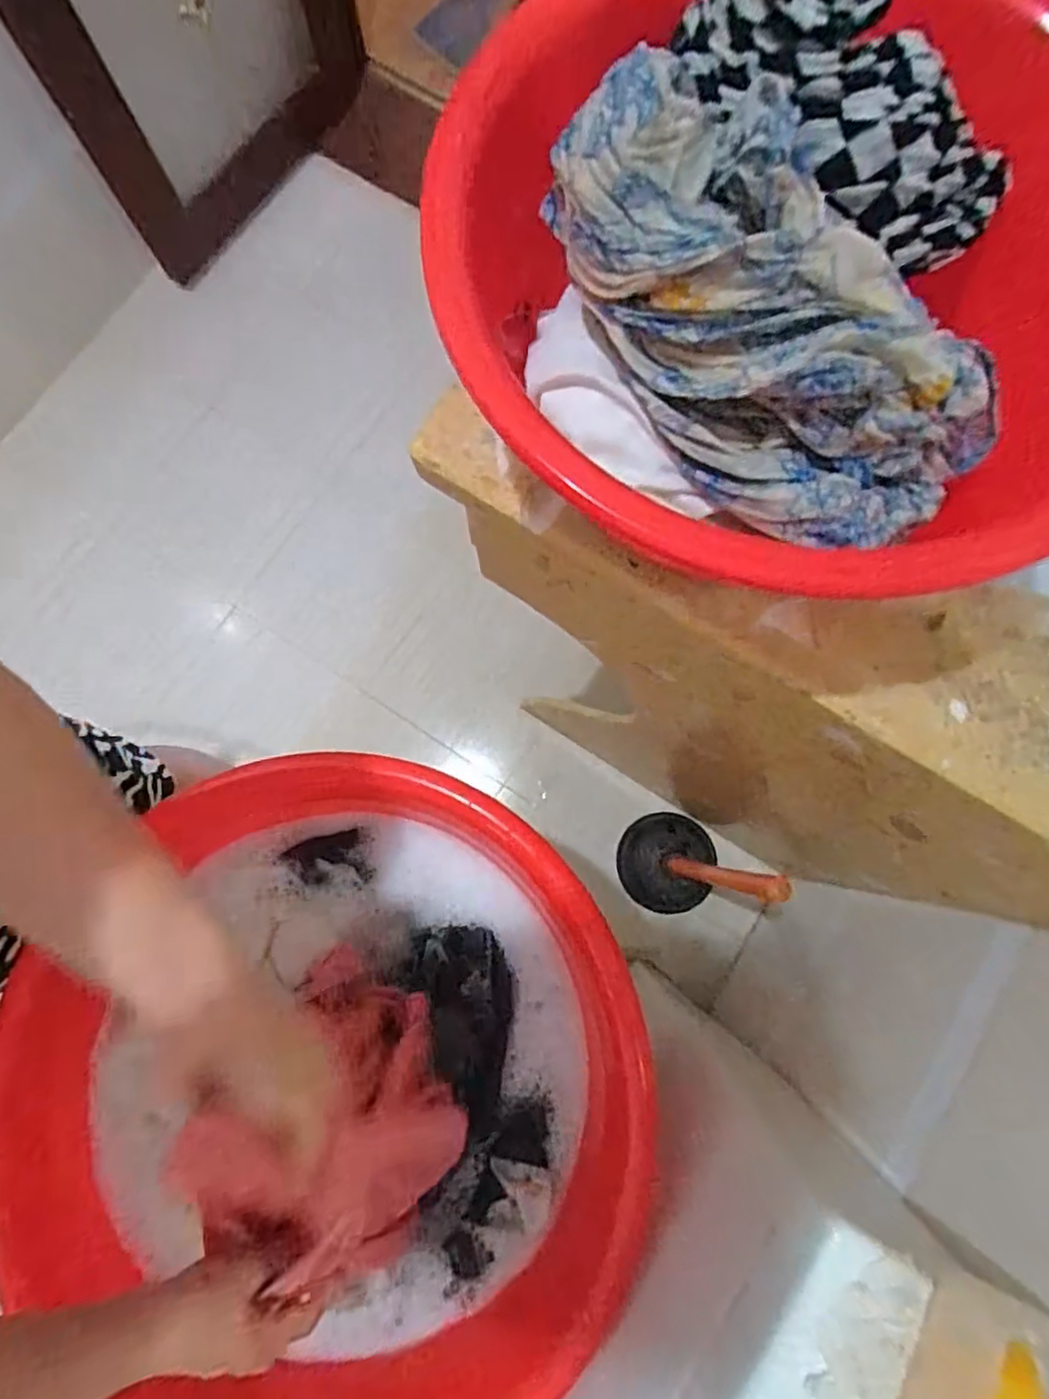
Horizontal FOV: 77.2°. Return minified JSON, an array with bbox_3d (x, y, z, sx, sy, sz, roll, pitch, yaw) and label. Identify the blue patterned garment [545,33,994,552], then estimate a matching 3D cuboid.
[{"bbox_3d":[0.100,-0.154,0.277,0.211,0.078,0.106,43,81,-10],"label":"blue patterned garment"}]

